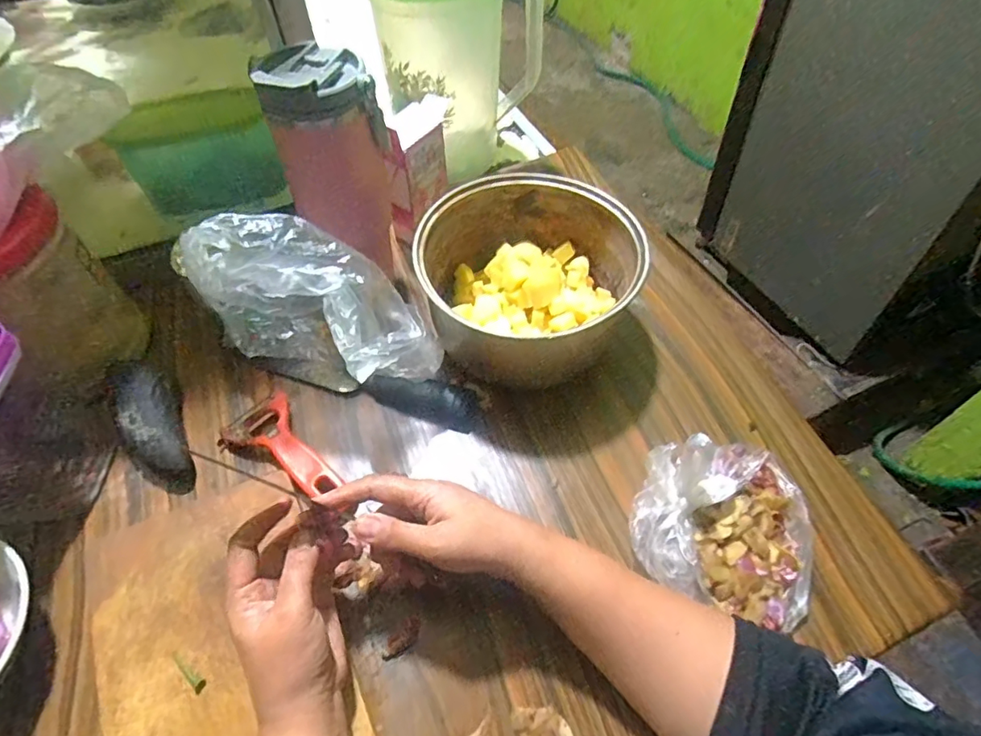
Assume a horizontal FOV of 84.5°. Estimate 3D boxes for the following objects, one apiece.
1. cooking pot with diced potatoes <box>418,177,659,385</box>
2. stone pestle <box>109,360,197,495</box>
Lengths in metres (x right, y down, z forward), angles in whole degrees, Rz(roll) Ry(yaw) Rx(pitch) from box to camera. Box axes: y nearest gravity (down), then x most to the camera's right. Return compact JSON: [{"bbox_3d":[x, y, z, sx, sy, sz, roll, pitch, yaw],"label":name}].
[{"bbox_3d":[0.026,-0.086,0.531,0.171,0.115,0.193,37,63,23],"label":"cooking pot with diced potatoes"},{"bbox_3d":[-0.302,0.049,0.481,0.055,0.048,0.140,-26,76,-18],"label":"stone pestle"}]

